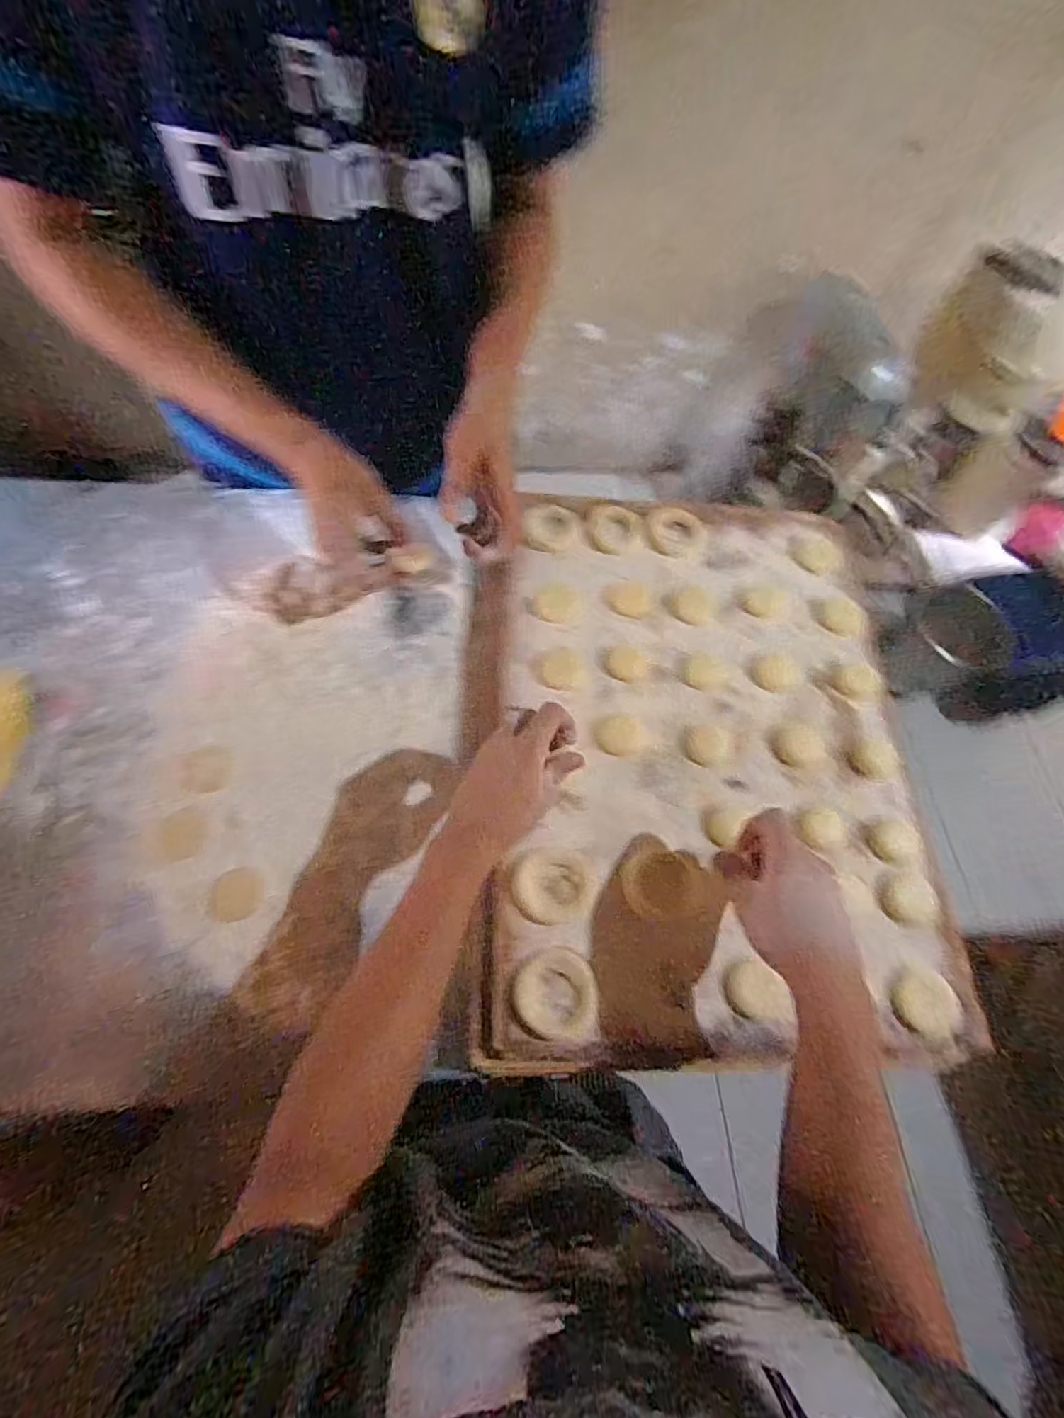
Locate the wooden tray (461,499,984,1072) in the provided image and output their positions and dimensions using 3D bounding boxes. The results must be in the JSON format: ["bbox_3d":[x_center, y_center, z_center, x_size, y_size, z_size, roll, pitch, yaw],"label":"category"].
[{"bbox_3d":[0.161,0.019,0.580,0.443,0.052,0.591,3,66,-5],"label":"wooden tray"}]

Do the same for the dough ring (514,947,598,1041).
[{"bbox_3d":[0.020,0.231,0.456,0.066,0.008,0.065,2,66,-5],"label":"dough ring"}]

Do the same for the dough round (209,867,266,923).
[{"bbox_3d":[-0.268,0.169,0.511,0.043,0.005,0.046,2,66,-5],"label":"dough round"}]

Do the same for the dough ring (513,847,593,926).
[{"bbox_3d":[0.019,0.155,0.492,0.068,0.015,0.063,2,66,-5],"label":"dough ring"}]

